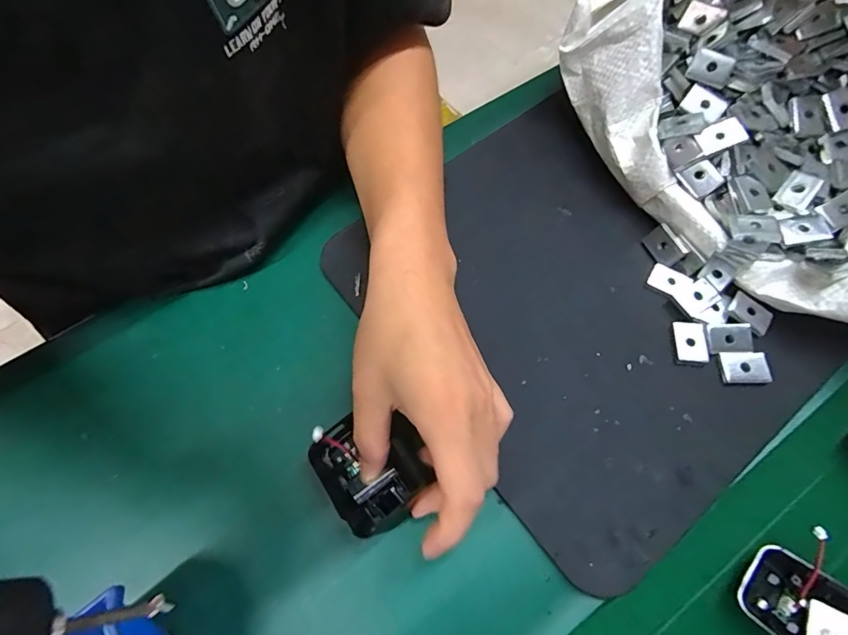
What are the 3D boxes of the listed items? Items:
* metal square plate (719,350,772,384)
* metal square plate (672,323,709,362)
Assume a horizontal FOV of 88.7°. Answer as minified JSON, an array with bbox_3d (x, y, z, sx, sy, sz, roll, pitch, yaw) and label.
[{"bbox_3d":[0.211,0.033,0.287,0.029,0.006,0.021,-3,66,1],"label":"metal square plate"},{"bbox_3d":[0.181,0.016,0.294,0.020,0.005,0.026,1,66,3],"label":"metal square plate"}]

